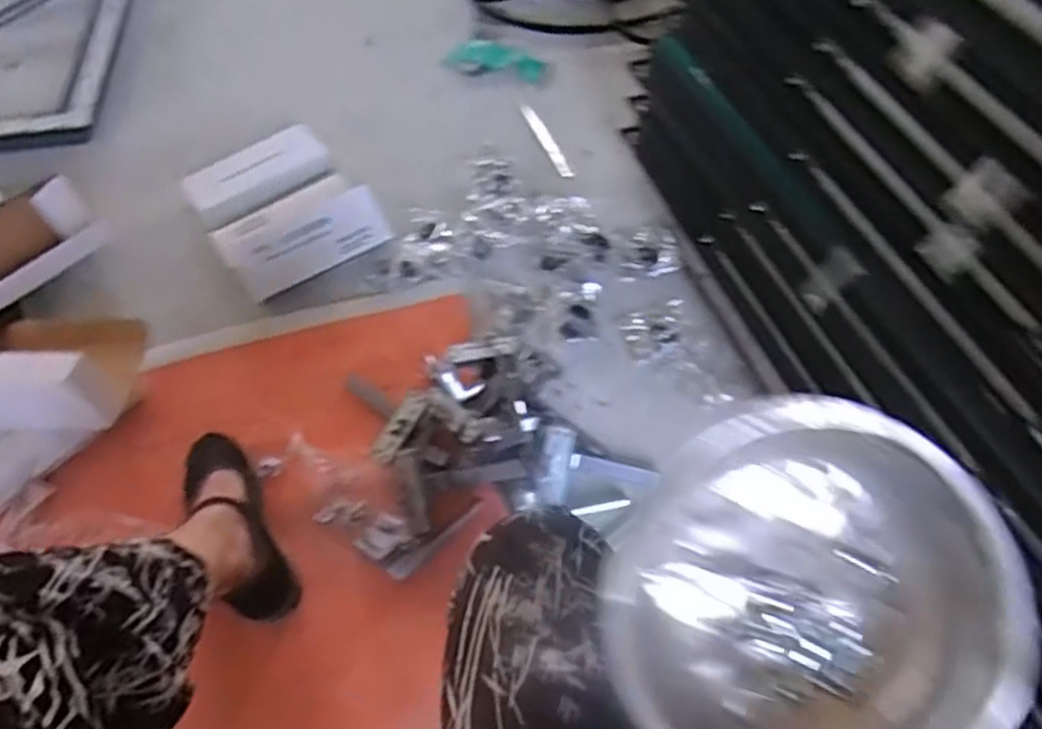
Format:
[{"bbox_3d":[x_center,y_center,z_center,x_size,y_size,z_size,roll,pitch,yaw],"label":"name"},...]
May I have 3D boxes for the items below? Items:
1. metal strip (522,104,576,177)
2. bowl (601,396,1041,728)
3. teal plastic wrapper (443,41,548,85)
[{"bbox_3d":[0.045,-0.387,1.327,0.025,0.006,0.203,-11,54,-20],"label":"metal strip"},{"bbox_3d":[0.137,0.116,0.373,0.190,0.060,0.187,-17,80,1],"label":"bowl"},{"bbox_3d":[-0.043,-0.580,1.451,0.184,0.017,0.088,12,56,10],"label":"teal plastic wrapper"}]

